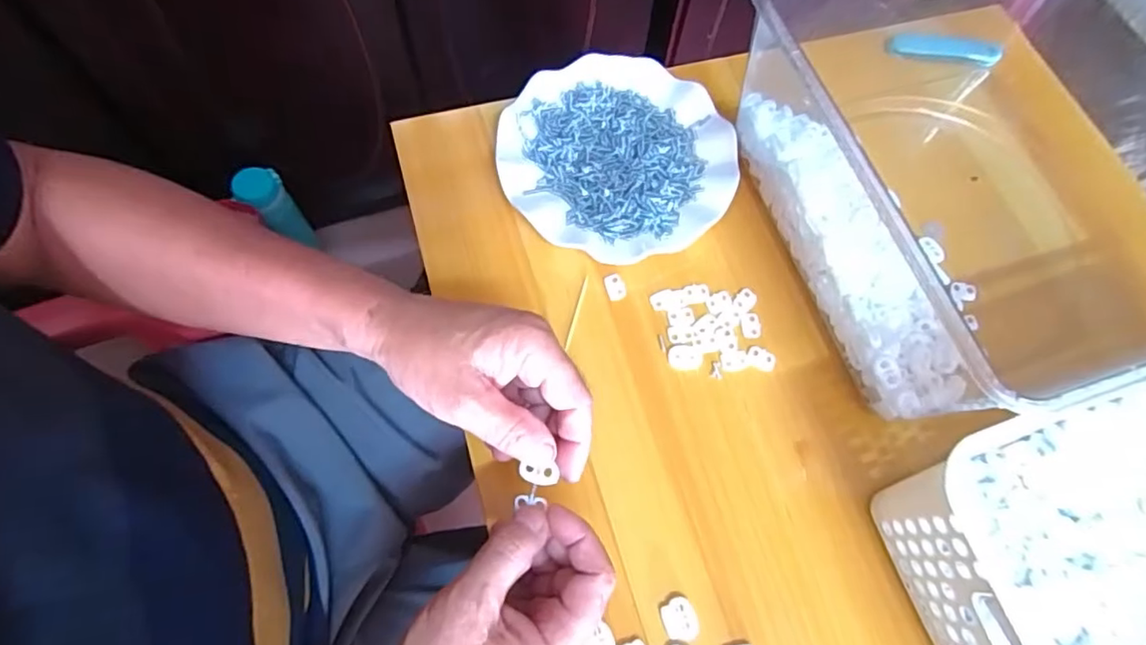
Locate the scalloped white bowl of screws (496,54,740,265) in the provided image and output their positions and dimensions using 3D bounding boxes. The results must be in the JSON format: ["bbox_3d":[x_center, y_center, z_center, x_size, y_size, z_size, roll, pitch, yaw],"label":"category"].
[{"bbox_3d":[0.035,-0.131,0.470,0.178,0.027,0.177,0,70,0],"label":"scalloped white bowl of screws"}]

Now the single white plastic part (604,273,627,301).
[{"bbox_3d":[0.031,-0.026,0.441,0.014,0.007,0.019,-17,71,-6],"label":"single white plastic part"}]

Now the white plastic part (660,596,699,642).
[{"bbox_3d":[0.064,0.179,0.358,0.020,0.004,0.023,-19,71,-7],"label":"white plastic part"}]

